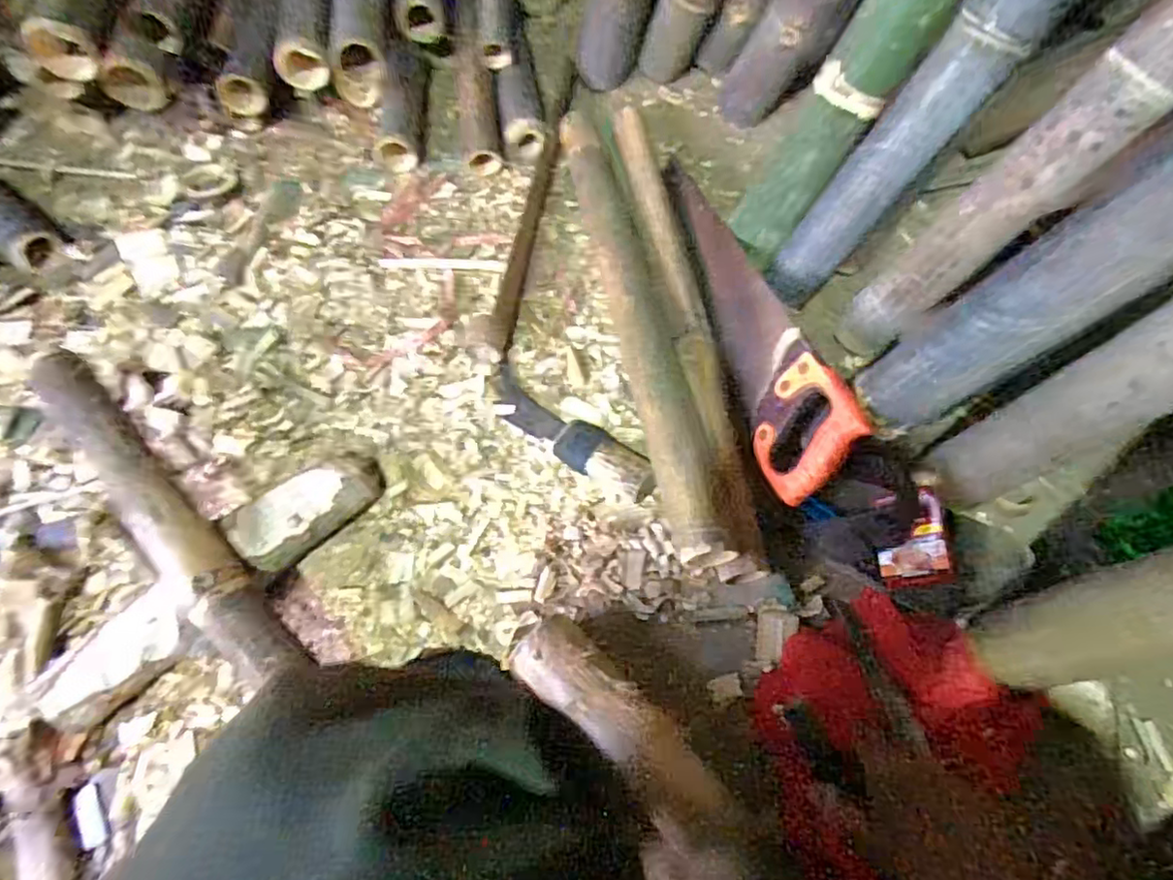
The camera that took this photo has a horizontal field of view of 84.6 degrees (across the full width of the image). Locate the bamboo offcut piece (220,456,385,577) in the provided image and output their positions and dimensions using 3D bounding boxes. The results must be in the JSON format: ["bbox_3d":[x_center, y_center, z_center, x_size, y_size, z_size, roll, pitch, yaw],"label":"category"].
[{"bbox_3d":[-0.278,0.063,0.651,0.153,0.067,0.063,-34,67,-27],"label":"bamboo offcut piece"}]

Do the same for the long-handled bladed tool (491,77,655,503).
[{"bbox_3d":[-0.041,-0.203,0.792,0.175,0.052,0.596,-5,64,0],"label":"long-handled bladed tool"}]

